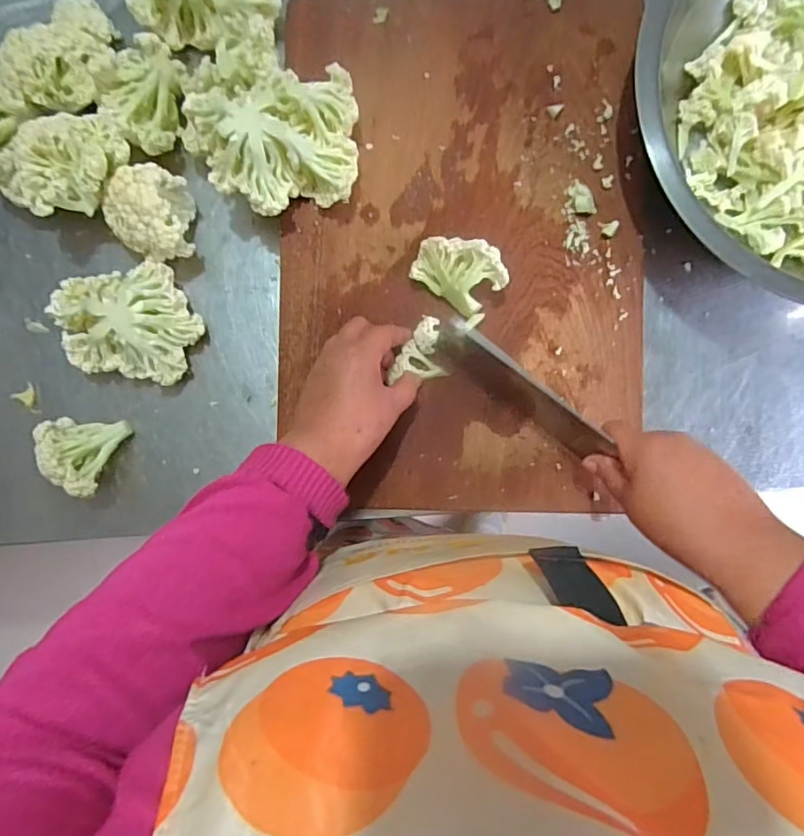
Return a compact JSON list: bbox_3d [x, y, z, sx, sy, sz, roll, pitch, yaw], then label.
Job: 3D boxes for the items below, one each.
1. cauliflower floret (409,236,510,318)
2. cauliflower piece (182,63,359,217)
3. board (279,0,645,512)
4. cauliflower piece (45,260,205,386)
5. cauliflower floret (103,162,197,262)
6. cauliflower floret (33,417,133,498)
[{"bbox_3d":[0.050,-0.126,0.485,0.076,0.049,0.050,35,90,2],"label":"cauliflower floret"},{"bbox_3d":[-0.104,-0.237,0.484,0.136,0.073,0.115,-10,88,2],"label":"cauliflower piece"},{"bbox_3d":[0.053,-0.151,0.516,0.321,0.032,0.462,0,89,5],"label":"board"},{"bbox_3d":[-0.256,-0.092,0.522,0.130,0.060,0.108,9,89,2],"label":"cauliflower piece"},{"bbox_3d":[-0.227,-0.183,0.518,0.069,0.079,0.072,1,89,2],"label":"cauliflower floret"},{"bbox_3d":[-0.298,0.036,0.521,0.062,0.060,0.069,3,89,2],"label":"cauliflower floret"}]

